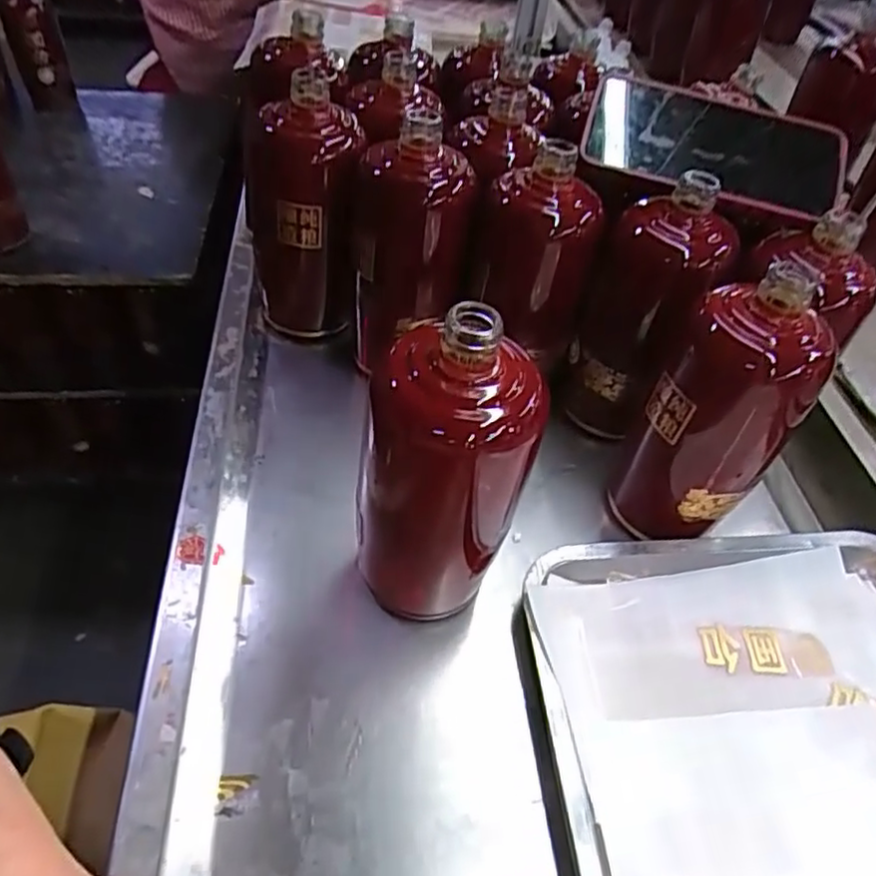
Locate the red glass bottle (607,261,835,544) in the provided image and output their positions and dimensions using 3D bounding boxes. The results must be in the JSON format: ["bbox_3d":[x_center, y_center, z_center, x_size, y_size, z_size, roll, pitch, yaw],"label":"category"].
[{"bbox_3d":[0.168,-0.015,0.408,0.082,0.162,0.080,25,49,17],"label":"red glass bottle"}]

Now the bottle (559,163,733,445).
[{"bbox_3d":[0.139,-0.080,0.474,0.078,0.178,0.076,31,51,22],"label":"bottle"}]

